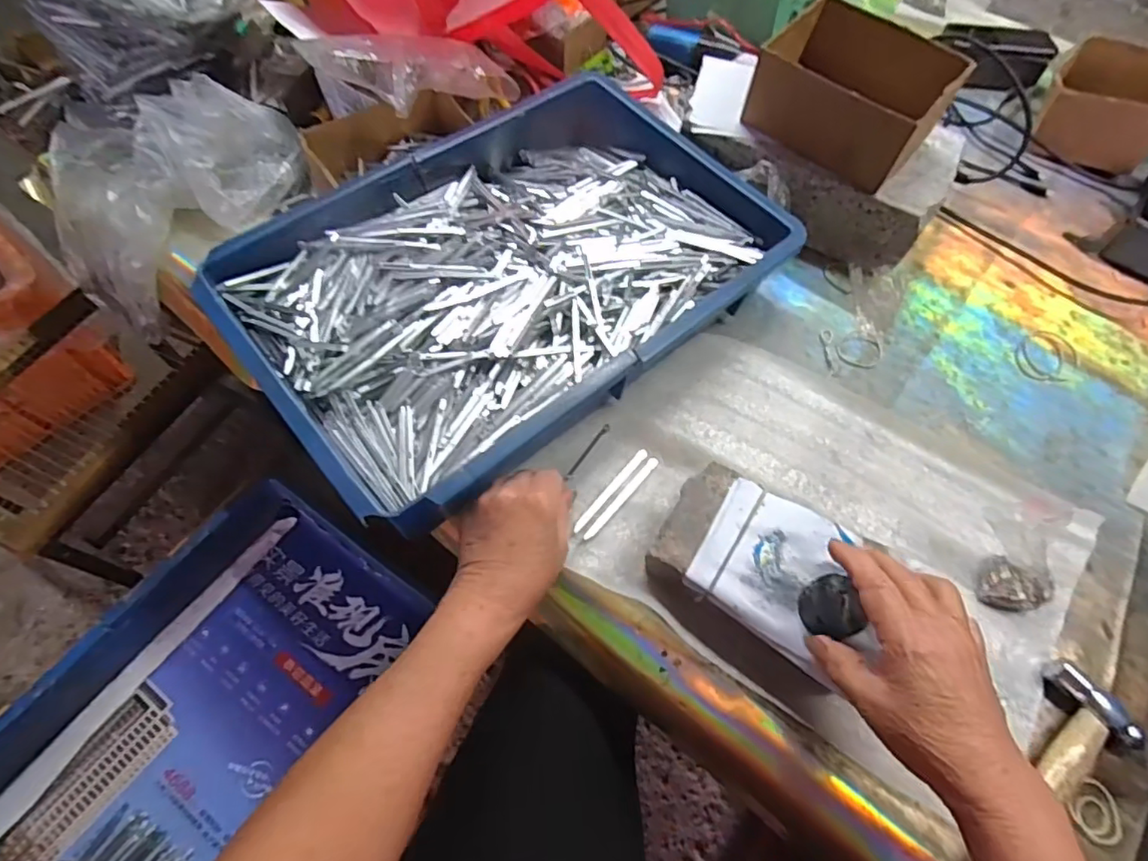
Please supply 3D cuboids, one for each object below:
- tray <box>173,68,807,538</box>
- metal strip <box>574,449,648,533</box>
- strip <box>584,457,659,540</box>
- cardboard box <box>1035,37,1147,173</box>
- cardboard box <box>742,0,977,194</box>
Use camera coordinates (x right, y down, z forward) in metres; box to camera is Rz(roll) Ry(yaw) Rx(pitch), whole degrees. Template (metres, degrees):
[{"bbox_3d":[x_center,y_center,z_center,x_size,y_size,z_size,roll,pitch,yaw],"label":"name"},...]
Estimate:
[{"bbox_3d":[-0.051,-0.135,0.508,0.427,0.074,0.291,-37,70,-20],"label":"tray"},{"bbox_3d":[0.029,0.046,0.461,0.008,0.004,0.088,38,66,16],"label":"metal strip"},{"bbox_3d":[0.037,0.052,0.453,0.007,0.004,0.087,38,66,16],"label":"strip"},{"bbox_3d":[0.622,-0.380,0.677,0.130,0.087,0.146,33,65,14],"label":"cardboard box"},{"bbox_3d":[0.253,-0.306,0.530,0.154,0.071,0.117,39,67,16],"label":"cardboard box"}]

